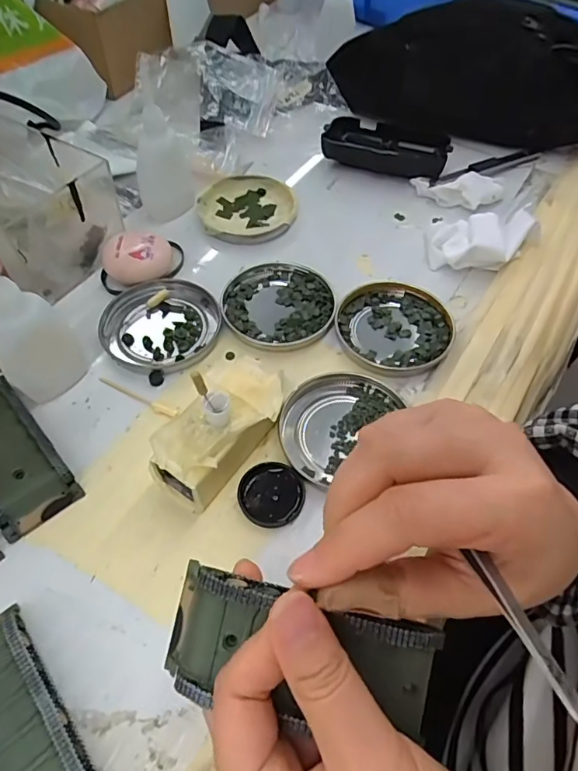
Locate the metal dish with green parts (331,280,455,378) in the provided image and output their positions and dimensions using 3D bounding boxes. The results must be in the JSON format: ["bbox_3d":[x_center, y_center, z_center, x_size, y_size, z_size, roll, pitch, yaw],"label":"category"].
[{"bbox_3d":[0.071,-0.040,0.348,0.076,0.007,0.076,1,55,-1],"label":"metal dish with green parts"}]

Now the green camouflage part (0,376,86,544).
[{"bbox_3d":[-0.159,0.035,0.285,0.042,0.018,0.097,-35,63,-23],"label":"green camouflage part"}]

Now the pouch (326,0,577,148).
[{"bbox_3d":[0.172,-0.310,0.488,0.249,0.092,0.087,12,56,7],"label":"pouch"}]

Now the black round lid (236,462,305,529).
[{"bbox_3d":[-0.010,0.060,0.279,0.034,0.007,0.034,1,55,-1],"label":"black round lid"}]

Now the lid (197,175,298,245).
[{"bbox_3d":[-0.035,-0.147,0.424,0.077,0.014,0.075,1,55,-1],"label":"lid"}]

